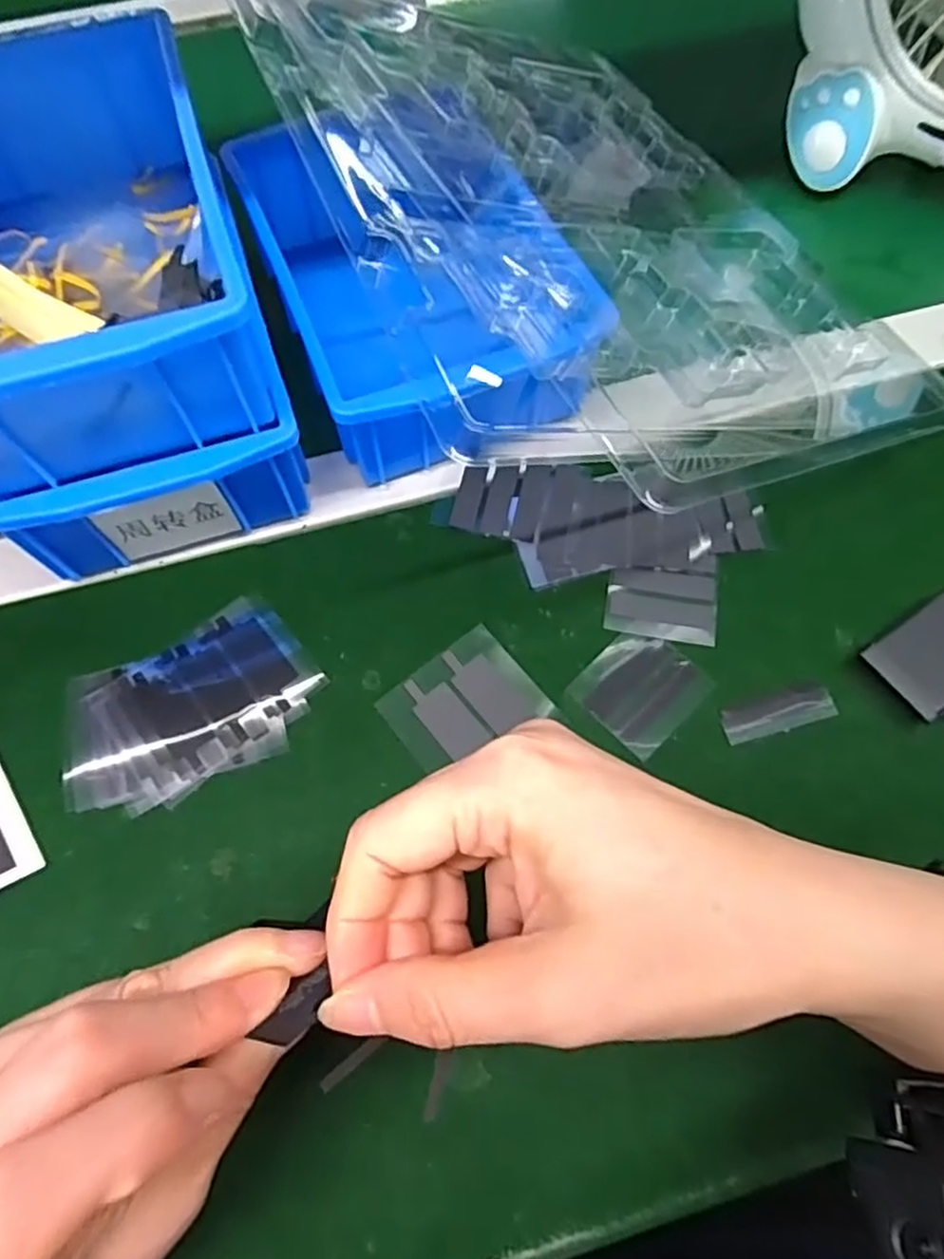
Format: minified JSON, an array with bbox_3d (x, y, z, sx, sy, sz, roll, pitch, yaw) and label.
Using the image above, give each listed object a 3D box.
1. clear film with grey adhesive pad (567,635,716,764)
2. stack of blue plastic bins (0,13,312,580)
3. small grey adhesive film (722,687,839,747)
[{"bbox_3d":[0.074,0.025,0.307,0.048,0.004,0.045,-42,72,-16],"label":"clear film with grey adhesive pad"},{"bbox_3d":[-0.169,-0.146,0.317,0.134,0.125,0.209,-19,68,-8],"label":"stack of blue plastic bins"},{"bbox_3d":[0.133,0.036,0.302,0.048,0.004,0.016,-15,67,-6],"label":"small grey adhesive film"}]

